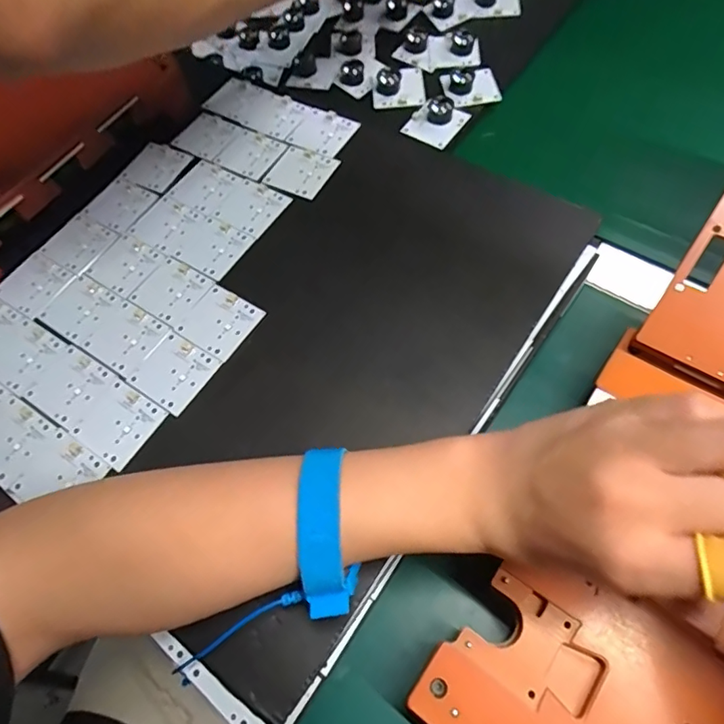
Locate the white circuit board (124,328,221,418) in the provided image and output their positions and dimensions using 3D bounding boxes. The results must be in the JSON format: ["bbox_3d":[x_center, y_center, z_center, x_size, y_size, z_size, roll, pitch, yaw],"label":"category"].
[{"bbox_3d":[-0.121,0.005,0.318,0.045,0.004,0.044,29,69,19],"label":"white circuit board"}]

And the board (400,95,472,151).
[{"bbox_3d":[0.064,-0.214,0.439,0.044,0.021,0.046,29,69,19],"label":"board"}]

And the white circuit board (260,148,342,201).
[{"bbox_3d":[-0.049,-0.150,0.392,0.048,0.004,0.045,21,67,16],"label":"white circuit board"}]

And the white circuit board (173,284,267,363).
[{"bbox_3d":[-0.096,-0.028,0.332,0.046,0.005,0.043,30,70,20],"label":"white circuit board"}]

